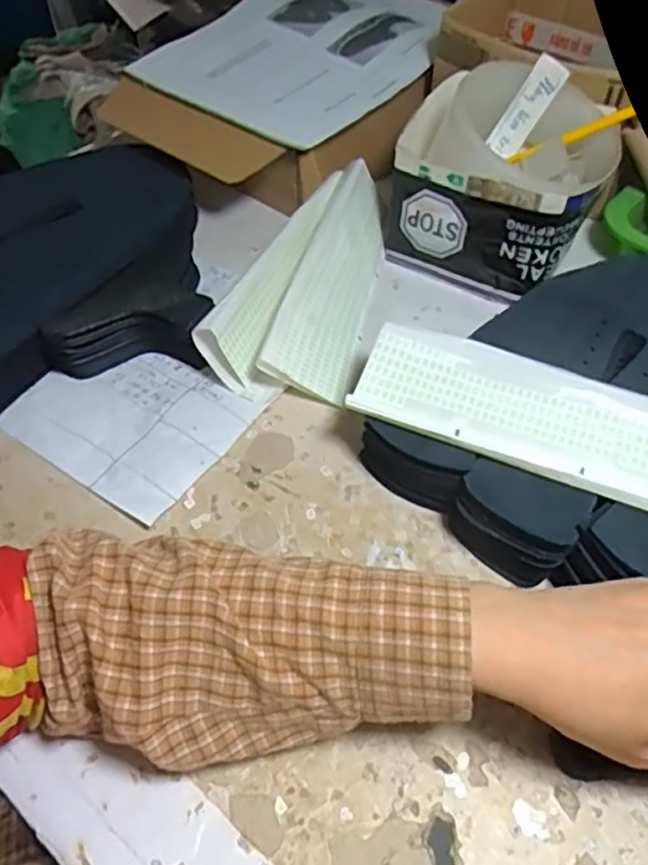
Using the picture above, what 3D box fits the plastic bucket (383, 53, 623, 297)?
[{"bbox_3d":[0.136,-0.196,0.504,0.143,0.109,0.131,18,55,14],"label":"plastic bucket"}]

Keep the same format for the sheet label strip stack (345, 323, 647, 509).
[{"bbox_3d":[0.121,-0.011,0.372,0.202,0.014,0.068,19,55,14],"label":"sheet label strip stack"}]

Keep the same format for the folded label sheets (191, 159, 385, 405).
[{"bbox_3d":[-0.015,-0.116,0.489,0.101,0.057,0.199,9,54,7],"label":"folded label sheets"}]

